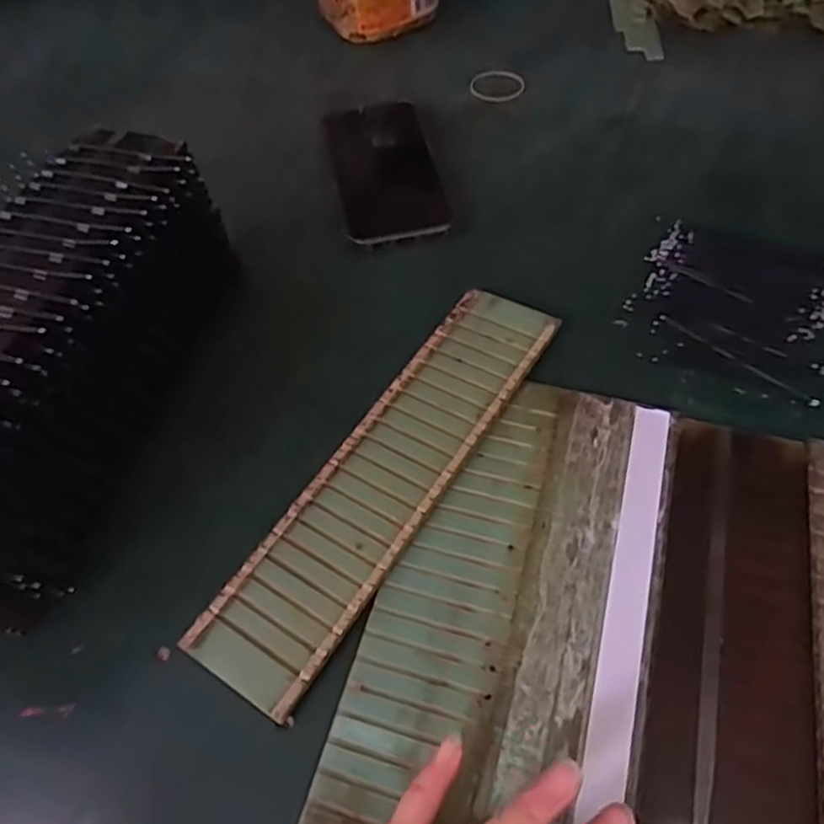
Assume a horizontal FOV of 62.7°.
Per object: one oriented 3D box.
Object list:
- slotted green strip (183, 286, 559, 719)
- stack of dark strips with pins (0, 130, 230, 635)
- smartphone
[{"bbox_3d":[-0.009,0.028,0.365,0.064,0.009,0.264,26,60,21],"label":"slotted green strip"},{"bbox_3d":[-0.191,-0.023,0.346,0.098,0.106,0.272,14,56,14],"label":"stack of dark strips with pins"},{"bbox_3d":[-0.022,-0.188,0.516,0.075,0.007,0.165,-10,54,-3],"label":"smartphone"}]

